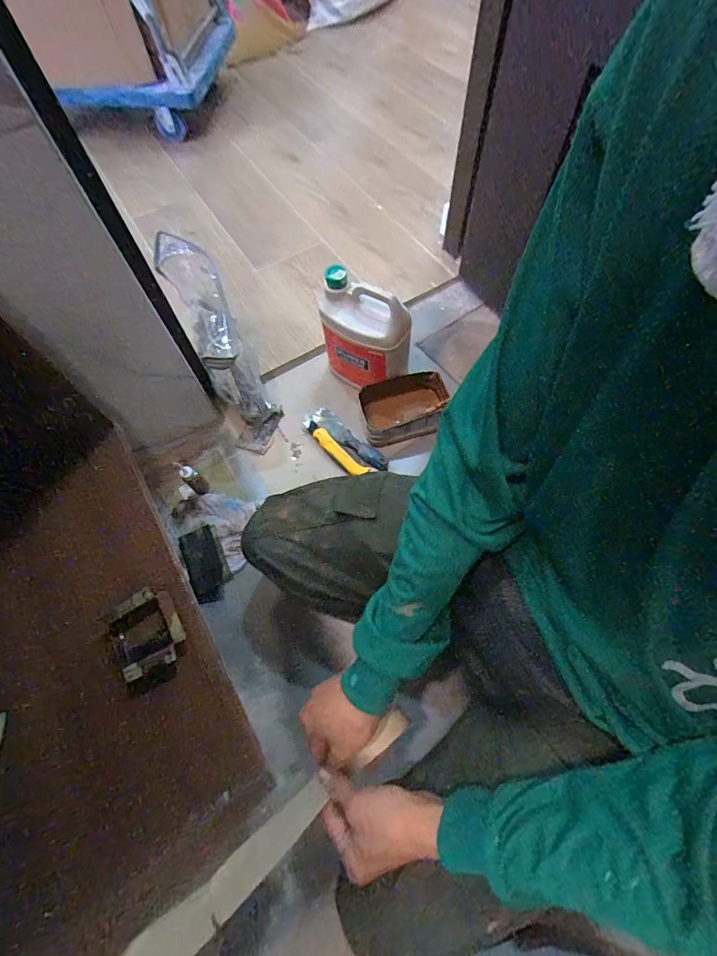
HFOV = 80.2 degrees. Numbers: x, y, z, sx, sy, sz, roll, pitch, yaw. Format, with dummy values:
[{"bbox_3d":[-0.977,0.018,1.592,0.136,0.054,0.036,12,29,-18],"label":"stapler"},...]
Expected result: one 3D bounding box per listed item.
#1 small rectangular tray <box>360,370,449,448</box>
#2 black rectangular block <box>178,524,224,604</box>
[{"bbox_3d":[0.099,-0.144,0.903,0.181,0.064,0.128,-11,65,-2],"label":"small rectangular tray"},{"bbox_3d":[-0.287,0.160,0.788,0.059,0.017,0.137,-24,66,-8],"label":"black rectangular block"}]

